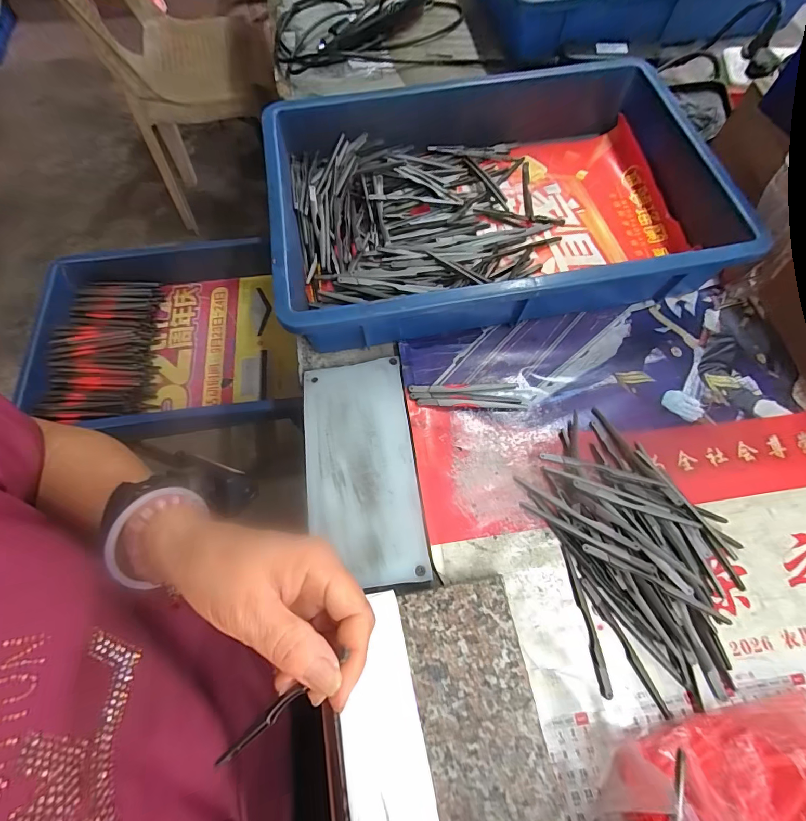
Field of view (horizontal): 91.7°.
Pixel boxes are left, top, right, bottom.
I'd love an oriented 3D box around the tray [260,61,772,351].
[{"bbox_3d":[0.108,-0.223,0.401,0.471,0.069,0.283,-10,71,-4],"label":"tray"}]

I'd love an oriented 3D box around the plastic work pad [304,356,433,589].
[{"bbox_3d":[-0.036,0.047,0.339,0.091,0.006,0.194,-7,71,-3],"label":"plastic work pad"}]

